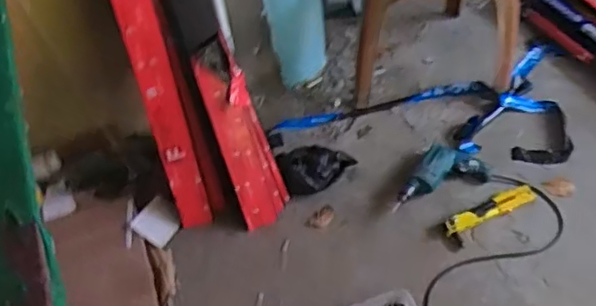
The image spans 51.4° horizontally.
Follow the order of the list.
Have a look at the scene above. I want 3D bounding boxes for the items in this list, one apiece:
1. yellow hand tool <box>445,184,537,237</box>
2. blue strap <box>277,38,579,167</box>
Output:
[{"bbox_3d":[0.468,0.136,1.507,0.249,0.027,0.053,-22,55,-11],"label":"yellow hand tool"},{"bbox_3d":[0.366,-0.185,1.783,0.768,0.042,0.439,6,55,10],"label":"blue strap"}]

